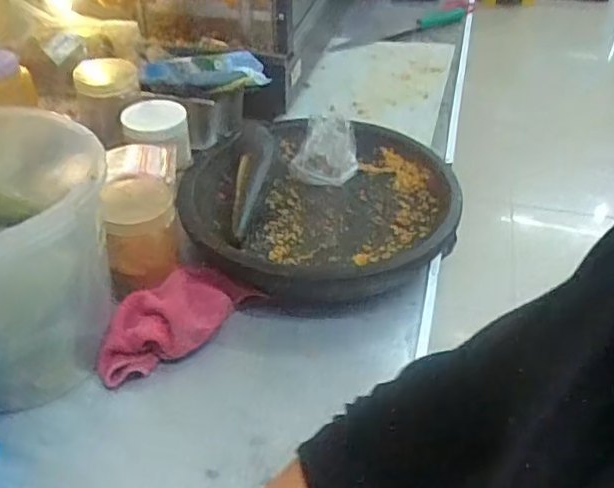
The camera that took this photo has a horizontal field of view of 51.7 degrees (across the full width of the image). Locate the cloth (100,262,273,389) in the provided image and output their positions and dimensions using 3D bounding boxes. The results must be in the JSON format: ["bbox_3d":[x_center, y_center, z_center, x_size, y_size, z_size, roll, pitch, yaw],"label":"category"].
[{"bbox_3d":[-0.155,0.086,0.735,0.198,0.043,0.086,-26,47,-31],"label":"cloth"}]

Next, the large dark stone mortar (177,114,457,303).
[{"bbox_3d":[0.020,-0.053,0.900,0.366,0.085,0.359,4,40,5],"label":"large dark stone mortar"}]

